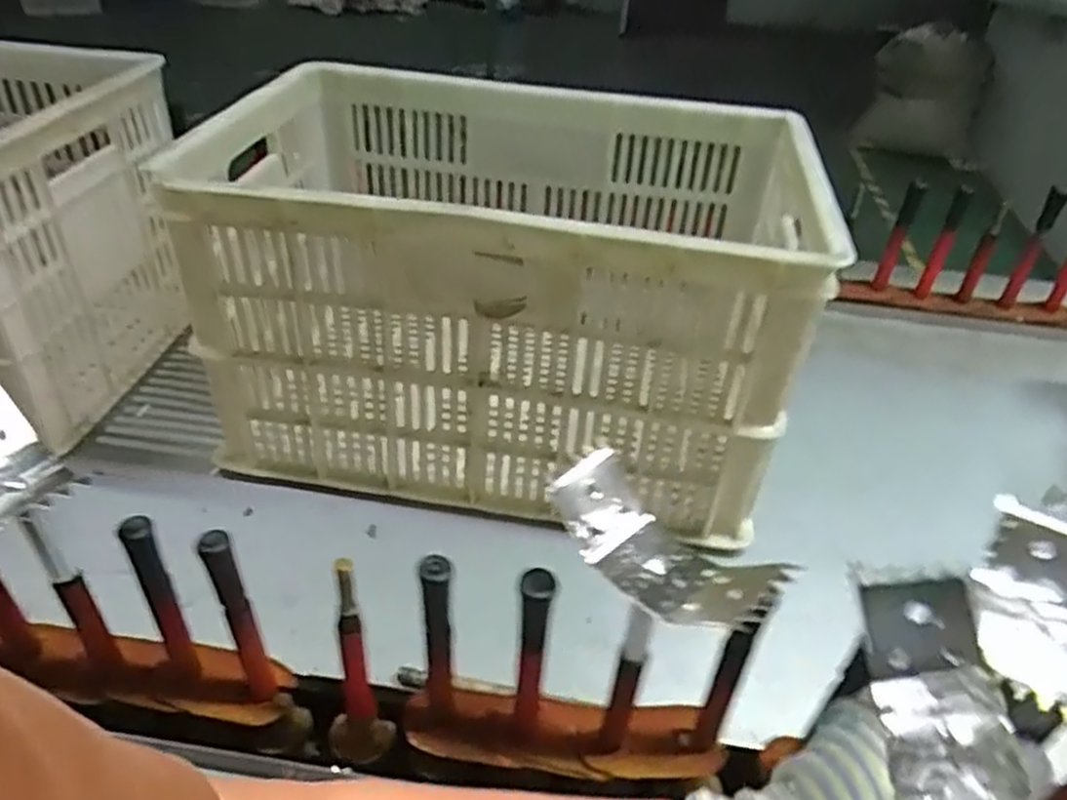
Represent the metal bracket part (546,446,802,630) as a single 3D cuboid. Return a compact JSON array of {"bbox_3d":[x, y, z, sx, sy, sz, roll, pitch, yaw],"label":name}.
[{"bbox_3d":[0.060,0.071,0.364,0.045,0.032,0.115,-27,44,-35],"label":"metal bracket part"}]

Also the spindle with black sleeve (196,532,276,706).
[{"bbox_3d":[-0.167,0.125,0.440,0.018,0.143,0.013,-16,38,-24],"label":"spindle with black sleeve"}]

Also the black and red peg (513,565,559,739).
[{"bbox_3d":[0.000,0.147,0.429,0.018,0.144,0.013,3,35,0],"label":"black and red peg"}]

